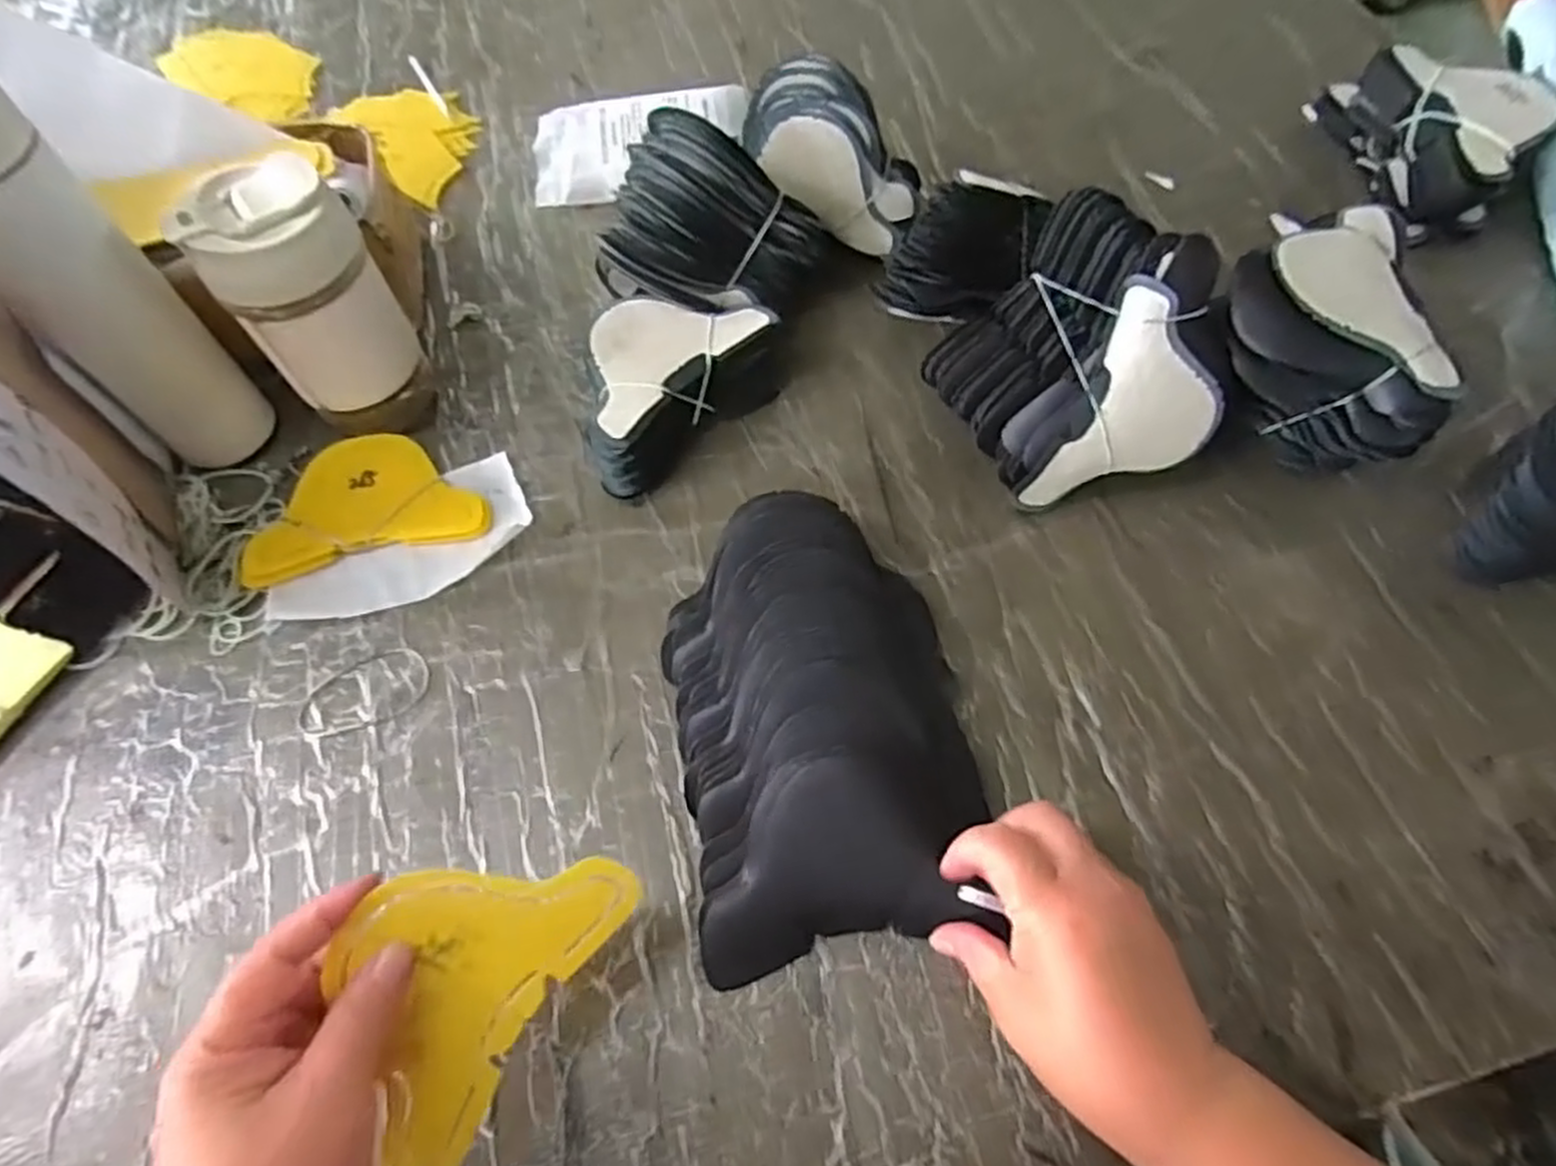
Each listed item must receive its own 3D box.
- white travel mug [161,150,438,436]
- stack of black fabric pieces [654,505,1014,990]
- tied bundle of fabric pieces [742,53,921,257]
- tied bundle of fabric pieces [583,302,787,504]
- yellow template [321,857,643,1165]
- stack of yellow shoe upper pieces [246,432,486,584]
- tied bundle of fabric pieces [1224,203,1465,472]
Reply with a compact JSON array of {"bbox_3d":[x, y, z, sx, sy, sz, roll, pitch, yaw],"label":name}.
[{"bbox_3d":[-0.267,-0.161,0.474,0.083,0.151,0.064,-33,65,-13],"label":"white travel mug"},{"bbox_3d":[0.020,0.063,0.403,0.144,0.051,0.217,-11,62,-2],"label":"stack of black fabric pieces"},{"bbox_3d":[0.039,-0.297,0.562,0.117,0.093,0.110,-5,62,-1],"label":"tied bundle of fabric pieces"},{"bbox_3d":[-0.059,-0.119,0.510,0.119,0.049,0.121,-3,62,2],"label":"tied bundle of fabric pieces"},{"bbox_3d":[-0.128,0.155,0.318,0.086,0.010,0.132,37,79,-6],"label":"yellow template"},{"bbox_3d":[-0.255,-0.055,0.501,0.137,0.014,0.096,-15,63,-4],"label":"stack of yellow shoe upper pieces"},{"bbox_3d":[0.320,-0.141,0.460,0.125,0.100,0.126,31,69,18],"label":"tied bundle of fabric pieces"}]

